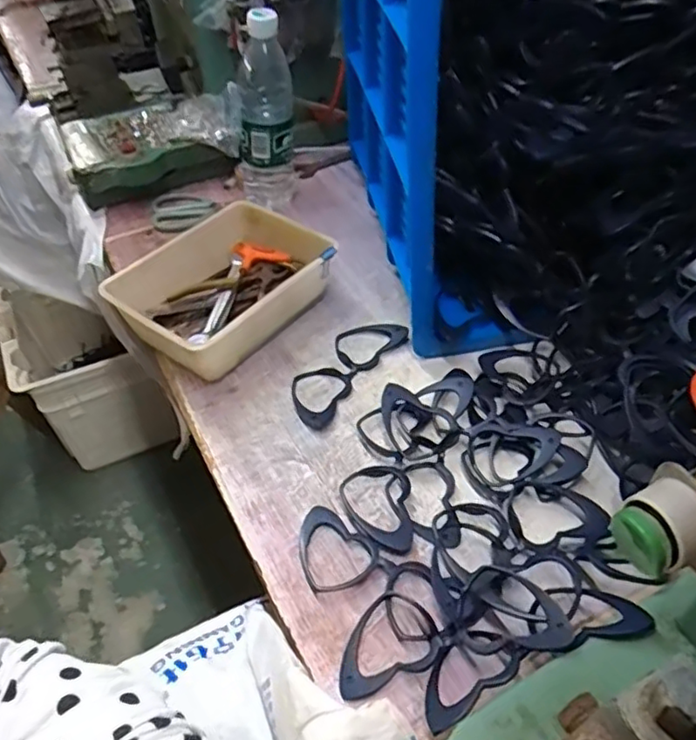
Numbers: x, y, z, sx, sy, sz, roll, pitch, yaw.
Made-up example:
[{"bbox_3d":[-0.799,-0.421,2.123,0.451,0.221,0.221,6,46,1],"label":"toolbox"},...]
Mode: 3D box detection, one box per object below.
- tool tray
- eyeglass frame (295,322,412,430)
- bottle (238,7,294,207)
[{"bbox_3d":[-0.118,-0.087,0.667,0.152,0.067,0.228,31,54,28],"label":"tool tray"},{"bbox_3d":[-0.005,-0.003,0.620,0.062,0.010,0.149,27,53,25],"label":"eyeglass frame"},{"bbox_3d":[-0.102,-0.306,0.770,0.075,0.225,0.070,-7,46,-4],"label":"bottle"}]

